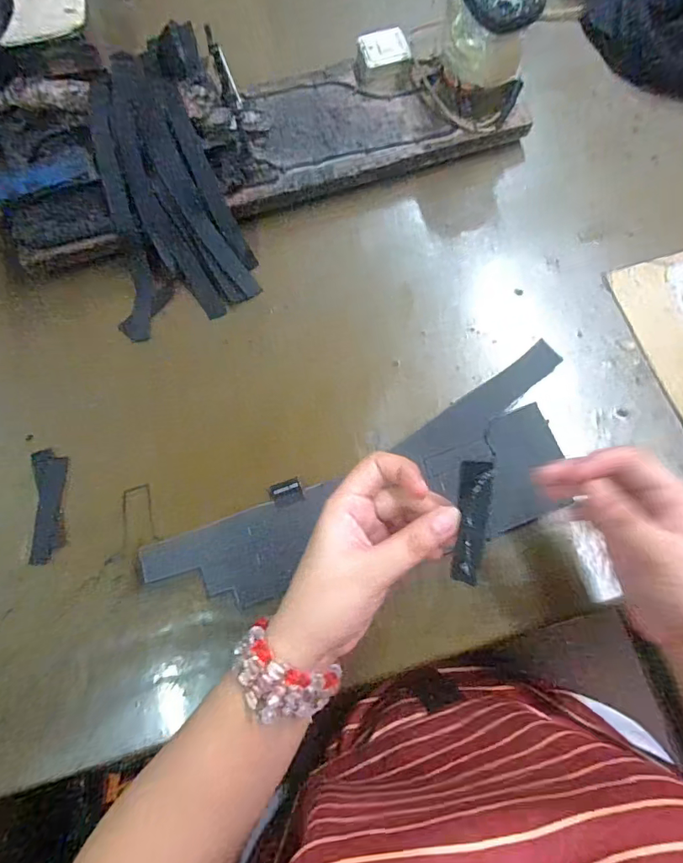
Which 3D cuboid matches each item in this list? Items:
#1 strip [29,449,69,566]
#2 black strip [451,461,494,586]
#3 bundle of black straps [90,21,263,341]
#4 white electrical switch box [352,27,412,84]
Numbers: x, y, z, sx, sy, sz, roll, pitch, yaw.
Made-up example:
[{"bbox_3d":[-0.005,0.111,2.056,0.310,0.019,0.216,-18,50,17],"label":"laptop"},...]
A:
[{"bbox_3d":[-0.244,0.061,0.400,0.028,0.004,0.094,-6,71,-12],"label":"strip"},{"bbox_3d":[0.067,0.046,0.247,0.016,0.006,0.061,8,83,4],"label":"black strip"},{"bbox_3d":[-0.159,-0.225,0.437,0.118,0.029,0.247,-12,97,-1],"label":"bundle of black straps"},{"bbox_3d":[0.041,-0.370,0.476,0.053,0.023,0.050,-14,74,-2],"label":"white electrical switch box"}]

